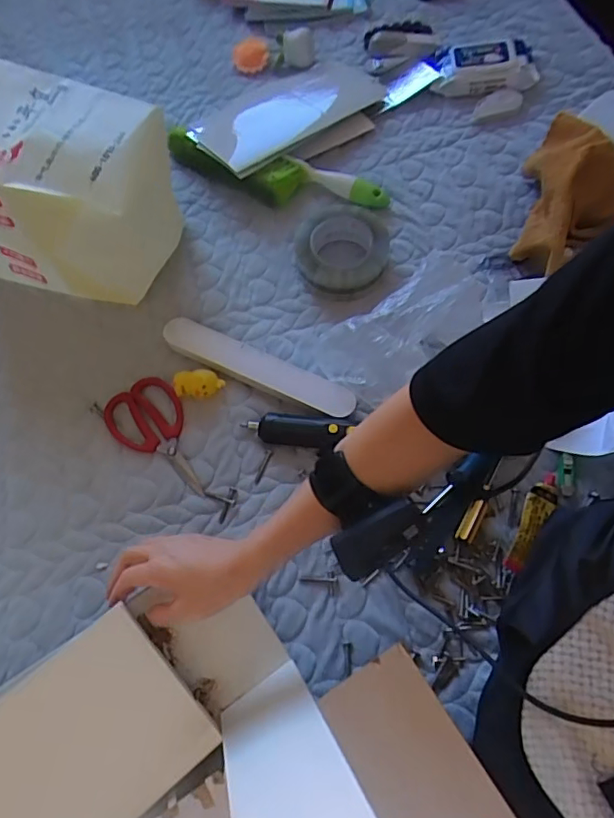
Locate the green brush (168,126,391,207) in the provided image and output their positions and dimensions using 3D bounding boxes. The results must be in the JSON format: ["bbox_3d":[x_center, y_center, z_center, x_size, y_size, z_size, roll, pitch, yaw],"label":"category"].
[{"bbox_3d":[-0.043,-0.326,0.766,0.319,0.047,0.075,13,66,6],"label":"green brush"}]

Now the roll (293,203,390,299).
[{"bbox_3d":[0.044,-0.206,0.717,0.122,0.046,0.136,7,66,3],"label":"roll"}]

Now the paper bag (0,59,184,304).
[{"bbox_3d":[-0.294,-0.268,0.673,0.247,0.173,0.183,15,66,7],"label":"paper bag"}]

